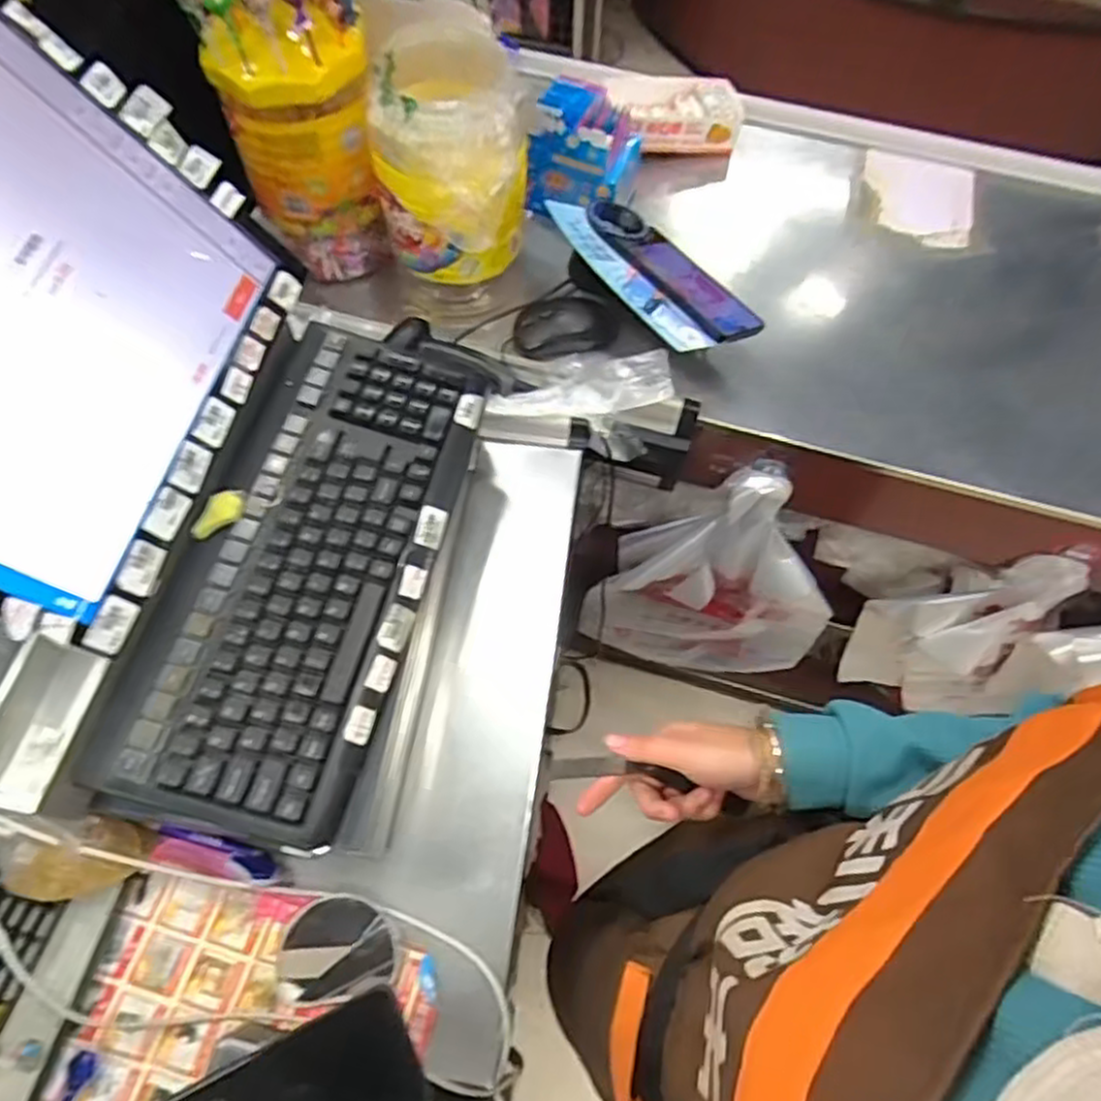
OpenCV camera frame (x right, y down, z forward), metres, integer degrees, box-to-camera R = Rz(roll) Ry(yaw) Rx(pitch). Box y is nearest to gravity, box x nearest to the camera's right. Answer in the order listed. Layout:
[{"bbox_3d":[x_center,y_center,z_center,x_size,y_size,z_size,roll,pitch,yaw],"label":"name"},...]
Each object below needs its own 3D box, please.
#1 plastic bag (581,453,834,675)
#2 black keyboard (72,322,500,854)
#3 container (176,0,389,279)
[{"bbox_3d":[0.231,0.062,1.039,0.349,0.530,0.075,7,64,2],"label":"plastic bag"},{"bbox_3d":[-0.173,0.000,0.548,0.162,0.034,0.385,12,64,4],"label":"black keyboard"},{"bbox_3d":[-0.252,-0.440,0.726,0.155,0.313,0.134,-2,64,-3],"label":"container"}]

